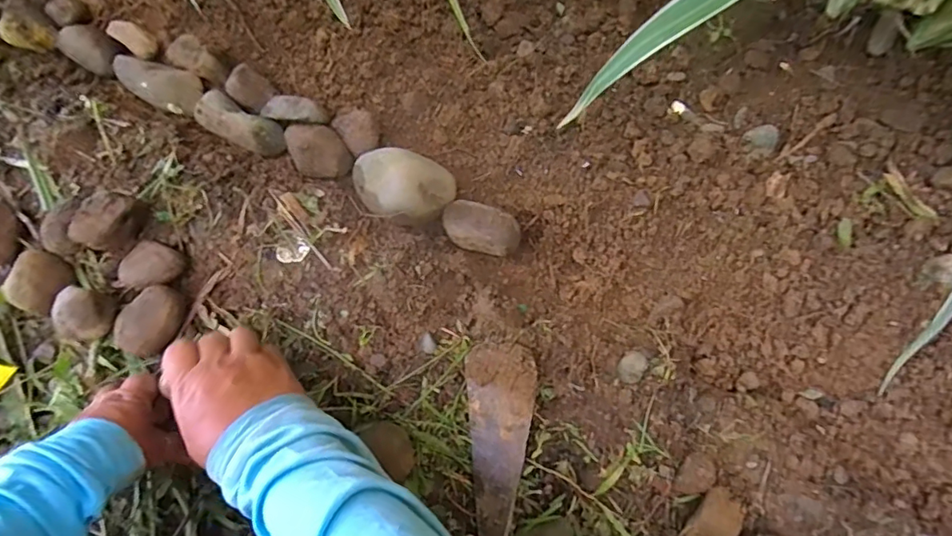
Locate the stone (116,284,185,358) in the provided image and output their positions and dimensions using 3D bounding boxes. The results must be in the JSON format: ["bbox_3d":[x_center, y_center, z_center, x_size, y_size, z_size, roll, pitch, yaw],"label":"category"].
[{"bbox_3d":[-0.287,0.047,0.465,0.044,0.031,0.062,18,77,5],"label":"stone"}]

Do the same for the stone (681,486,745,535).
[{"bbox_3d":[0.192,0.205,0.424,0.035,0.017,0.056,40,80,9],"label":"stone"}]

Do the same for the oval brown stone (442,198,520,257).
[{"bbox_3d":[0.004,-0.039,0.499,0.076,0.032,0.042,22,78,6],"label":"oval brown stone"}]

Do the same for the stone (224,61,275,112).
[{"bbox_3d":[-0.226,-0.178,0.531,0.039,0.031,0.035,38,80,9],"label":"stone"}]

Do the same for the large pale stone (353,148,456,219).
[{"bbox_3d":[-0.072,-0.074,0.491,0.097,0.060,0.058,11,77,3],"label":"large pale stone"}]

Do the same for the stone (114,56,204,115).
[{"bbox_3d":[-0.328,-0.190,0.545,0.098,0.030,0.038,18,77,5],"label":"stone"}]

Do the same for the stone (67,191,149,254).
[{"bbox_3d":[-0.333,-0.043,0.481,0.038,0.035,0.056,29,79,7],"label":"stone"}]

